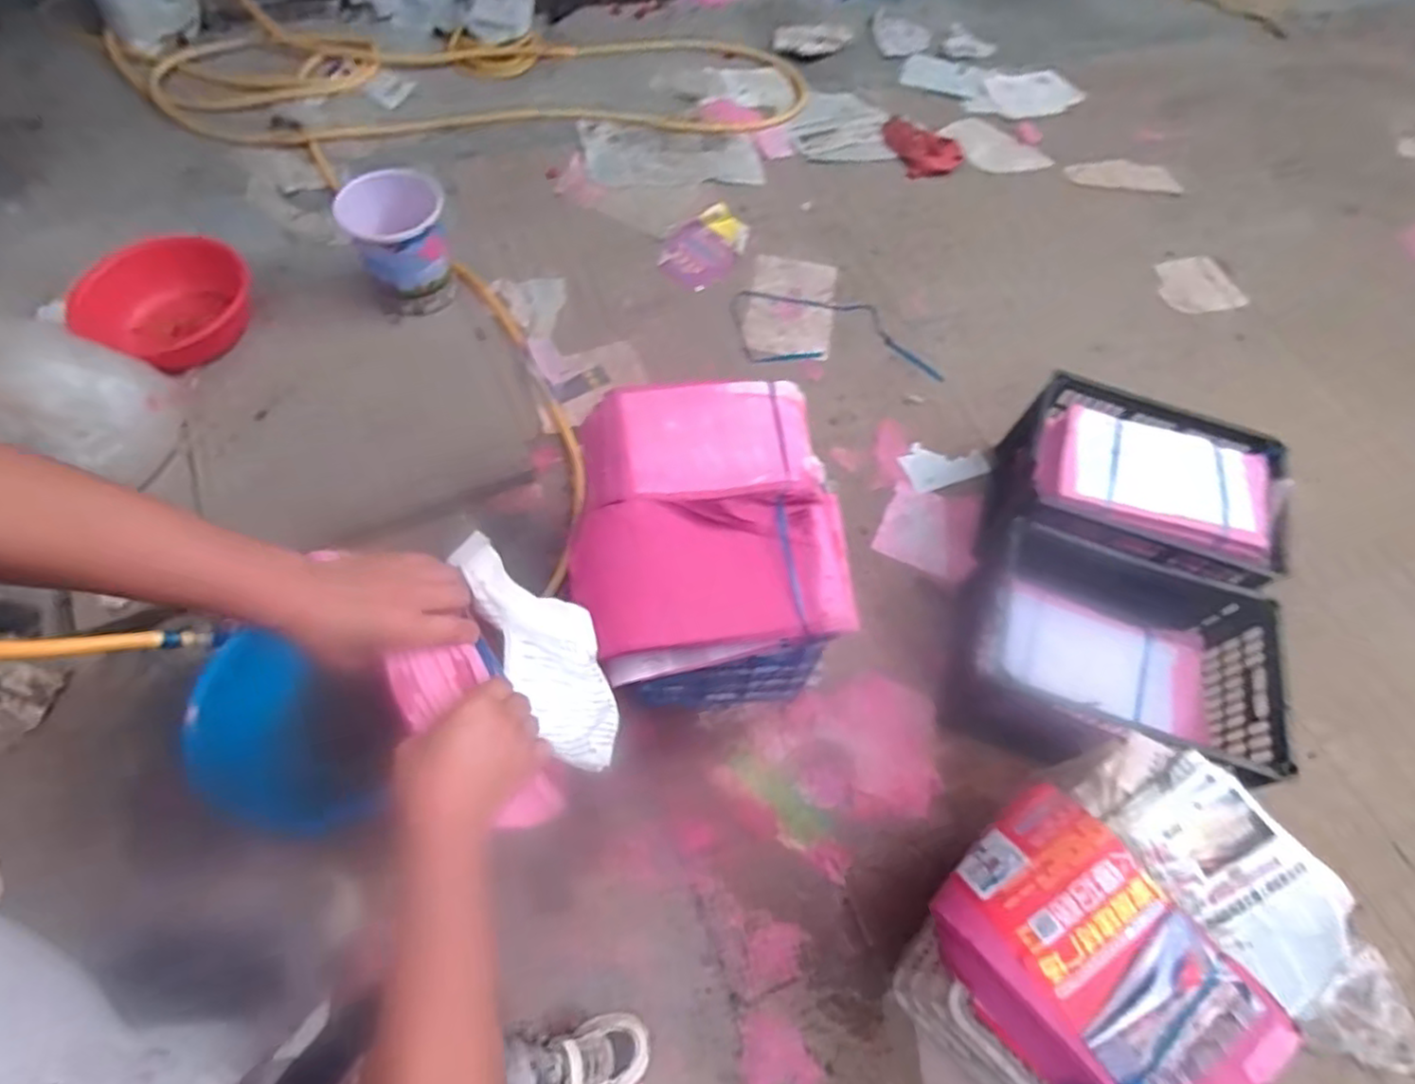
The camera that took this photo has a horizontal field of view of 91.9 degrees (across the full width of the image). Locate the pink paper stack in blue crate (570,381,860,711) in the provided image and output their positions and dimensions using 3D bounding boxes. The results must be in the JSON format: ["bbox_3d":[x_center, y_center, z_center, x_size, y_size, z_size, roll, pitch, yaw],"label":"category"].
[{"bbox_3d":[0.001,0.013,1.237,0.405,0.375,0.512,-1,63,-5],"label":"pink paper stack in blue crate"}]

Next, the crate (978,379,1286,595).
[{"bbox_3d":[0.866,-0.079,1.444,0.479,0.258,0.381,22,63,7],"label":"crate"}]

